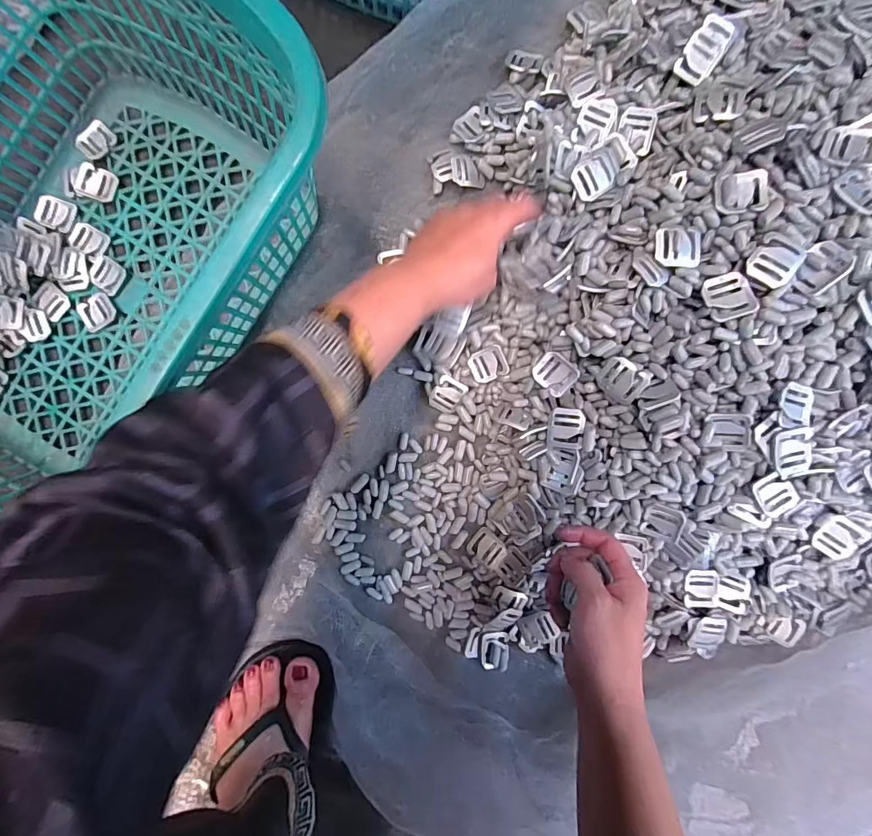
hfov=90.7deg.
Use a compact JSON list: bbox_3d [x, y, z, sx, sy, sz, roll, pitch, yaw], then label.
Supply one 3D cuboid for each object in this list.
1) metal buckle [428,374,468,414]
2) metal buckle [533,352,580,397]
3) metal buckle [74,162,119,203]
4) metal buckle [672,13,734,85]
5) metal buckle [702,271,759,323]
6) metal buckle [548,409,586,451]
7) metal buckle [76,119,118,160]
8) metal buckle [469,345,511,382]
[{"bbox_3d":[0.012,-0.023,0.425,0.028,0.008,0.033,33,90,-1],"label":"metal buckle"},{"bbox_3d":[0.104,-0.039,0.376,0.035,0.011,0.030,42,114,17],"label":"metal buckle"},{"bbox_3d":[-0.328,-0.226,0.415,0.035,0.008,0.030,19,90,-1],"label":"metal buckle"},{"bbox_3d":[0.220,-0.303,0.353,0.028,0.005,0.047,28,110,-7],"label":"metal buckle"},{"bbox_3d":[0.215,-0.089,0.316,0.029,0.008,0.033,-15,79,21],"label":"metal buckle"},{"bbox_3d":[0.116,0.010,0.379,0.029,0.008,0.035,3,92,29],"label":"metal buckle"},{"bbox_3d":[-0.330,-0.269,0.417,0.025,0.005,0.033,40,90,-1],"label":"metal buckle"},{"bbox_3d":[0.050,-0.050,0.406,0.033,0.004,0.030,-22,98,19],"label":"metal buckle"}]

